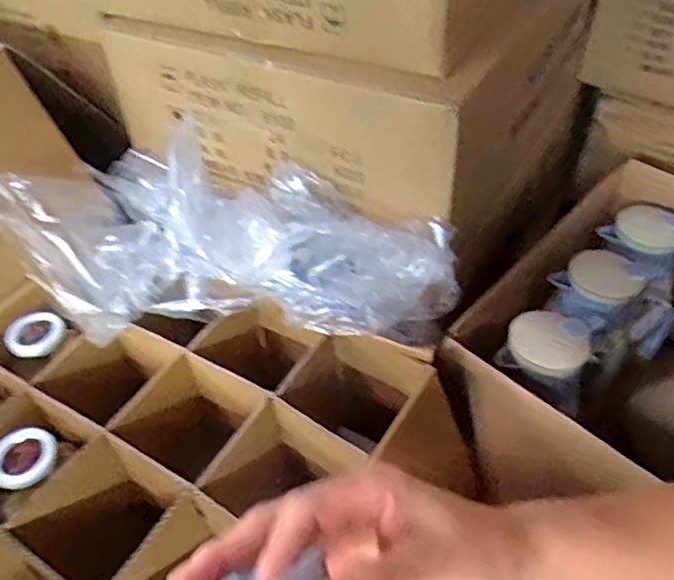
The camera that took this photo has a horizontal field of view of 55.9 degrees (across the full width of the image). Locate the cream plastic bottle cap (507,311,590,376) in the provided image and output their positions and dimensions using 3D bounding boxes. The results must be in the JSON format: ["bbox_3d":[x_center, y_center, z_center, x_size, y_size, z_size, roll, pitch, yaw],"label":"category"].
[{"bbox_3d":[0.243,0.061,0.729,0.080,0.024,0.081,-2,46,2],"label":"cream plastic bottle cap"}]

